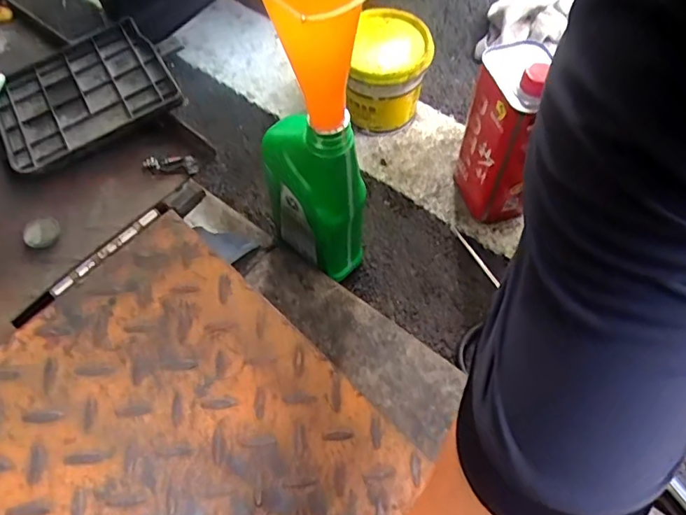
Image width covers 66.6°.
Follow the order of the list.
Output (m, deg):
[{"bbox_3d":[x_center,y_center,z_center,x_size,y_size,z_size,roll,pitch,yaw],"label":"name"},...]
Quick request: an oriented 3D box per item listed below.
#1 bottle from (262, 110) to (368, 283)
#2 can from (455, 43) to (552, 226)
[{"bbox_3d":[-0.030,-0.053,0.539,0.094,0.228,0.052,30,64,18],"label":"bottle"},{"bbox_3d":[0.176,-0.131,0.589,0.052,0.201,0.091,-14,60,-6],"label":"can"}]

